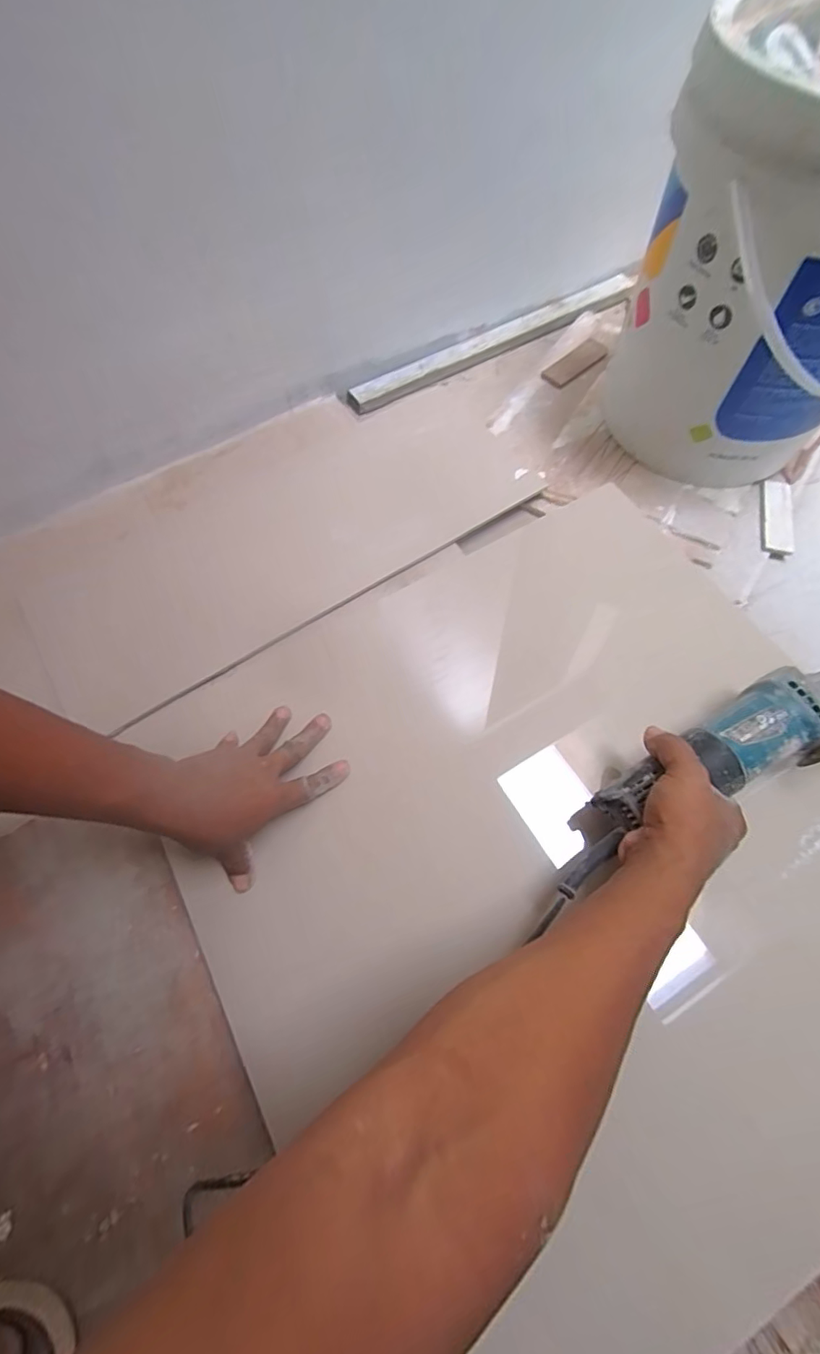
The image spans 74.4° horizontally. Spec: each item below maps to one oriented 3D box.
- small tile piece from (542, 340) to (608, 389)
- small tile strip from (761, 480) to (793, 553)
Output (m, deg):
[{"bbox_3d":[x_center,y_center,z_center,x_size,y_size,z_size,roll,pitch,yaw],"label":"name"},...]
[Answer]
[{"bbox_3d":[0.237,-0.447,0.771,0.109,0.007,0.043,-38,70,-15],"label":"small tile piece"},{"bbox_3d":[0.436,-0.191,0.640,0.038,0.005,0.106,11,66,7],"label":"small tile strip"}]

